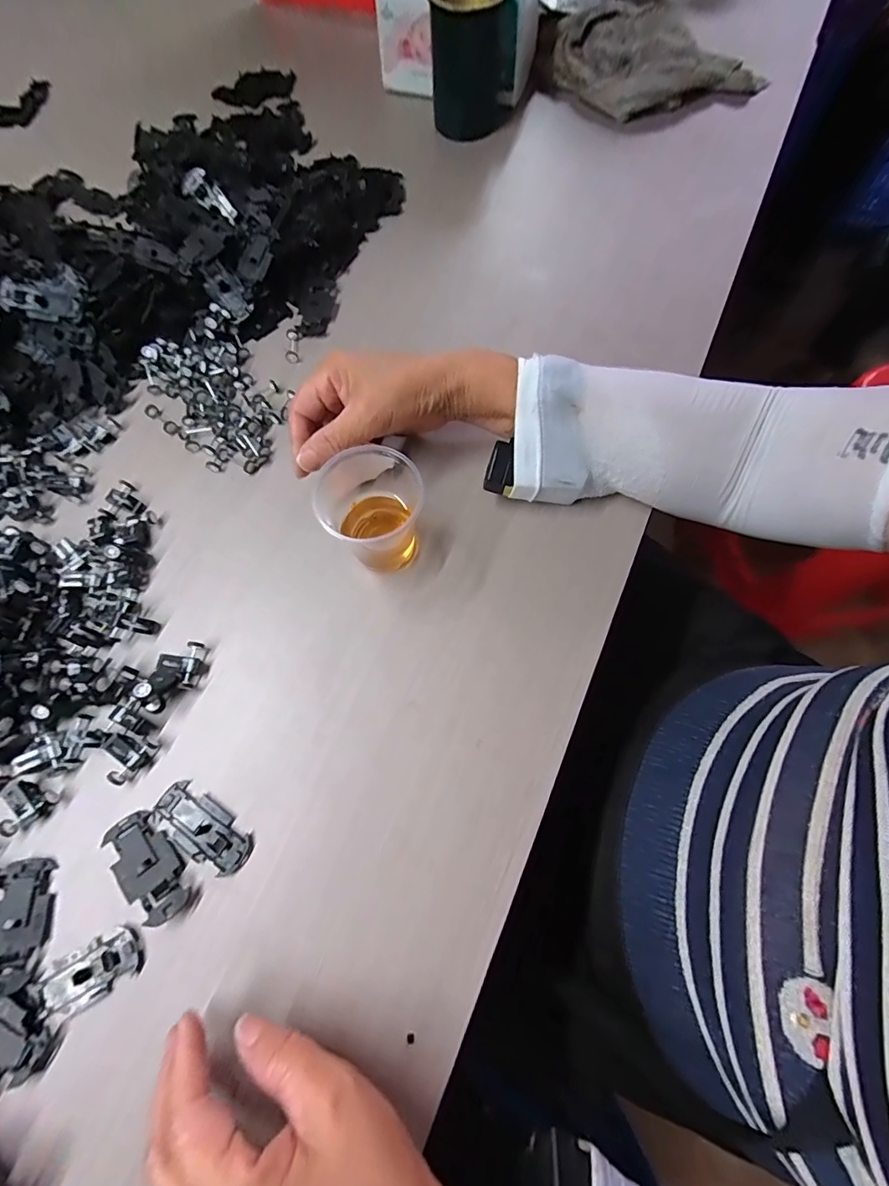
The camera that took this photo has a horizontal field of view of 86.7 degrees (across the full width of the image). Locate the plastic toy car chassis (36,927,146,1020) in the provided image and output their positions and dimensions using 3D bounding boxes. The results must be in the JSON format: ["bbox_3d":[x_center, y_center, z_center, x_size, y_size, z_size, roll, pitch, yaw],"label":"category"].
[{"bbox_3d":[-0.203,0.216,0.267,0.057,0.006,0.029,-28,71,-8],"label":"plastic toy car chassis"}]

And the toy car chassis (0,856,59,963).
[{"bbox_3d":[-0.251,0.186,0.278,0.032,0.004,0.050,-2,65,-17],"label":"toy car chassis"}]

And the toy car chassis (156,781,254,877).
[{"bbox_3d":[-0.150,0.145,0.291,0.066,0.004,0.030,32,74,12],"label":"toy car chassis"}]

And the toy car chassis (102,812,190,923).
[{"bbox_3d":[-0.177,0.162,0.282,0.030,0.011,0.065,-43,74,-13],"label":"toy car chassis"}]

